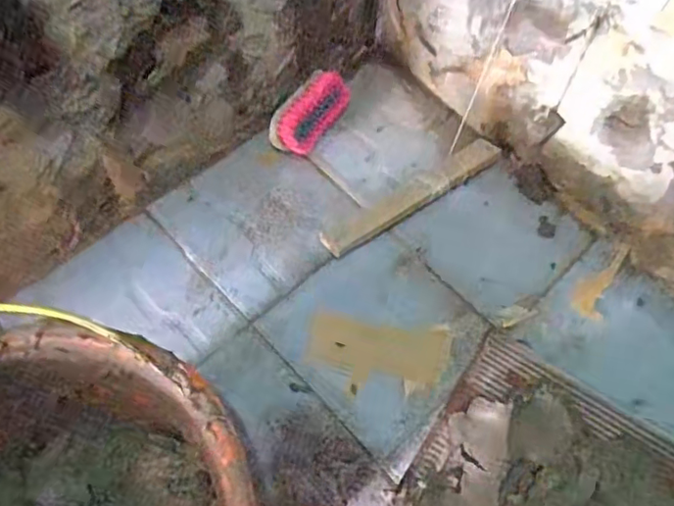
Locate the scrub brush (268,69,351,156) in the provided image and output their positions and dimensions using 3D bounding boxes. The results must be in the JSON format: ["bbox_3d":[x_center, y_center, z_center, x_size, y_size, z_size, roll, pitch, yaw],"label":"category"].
[{"bbox_3d":[-0.040,-0.181,0.745,0.071,0.057,0.123,29,63,12],"label":"scrub brush"}]

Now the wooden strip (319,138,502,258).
[{"bbox_3d":[0.094,-0.072,0.705,0.253,0.015,0.042,-33,63,-15],"label":"wooden strip"}]

